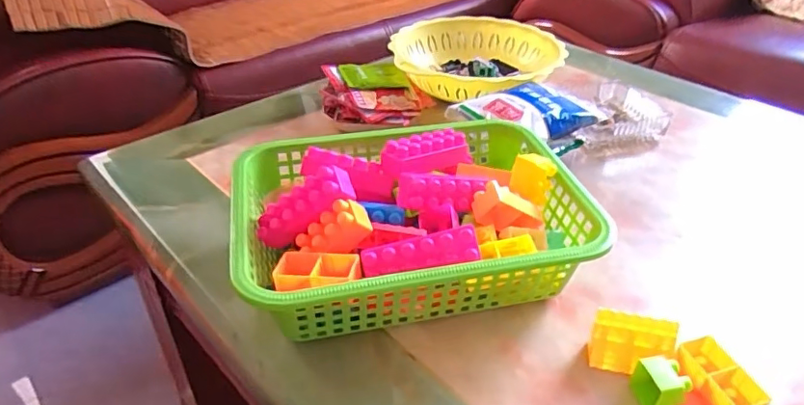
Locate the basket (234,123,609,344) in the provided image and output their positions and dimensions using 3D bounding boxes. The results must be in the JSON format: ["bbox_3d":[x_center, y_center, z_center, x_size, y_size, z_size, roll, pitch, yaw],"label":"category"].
[{"bbox_3d":[0.009,0.016,0.494,0.286,0.096,0.210,-7,37,-11],"label":"basket"}]

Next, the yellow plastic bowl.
[{"bbox_3d":[0.108,-0.209,0.814,0.240,0.054,0.245,0,36,0],"label":"yellow plastic bowl"}]

